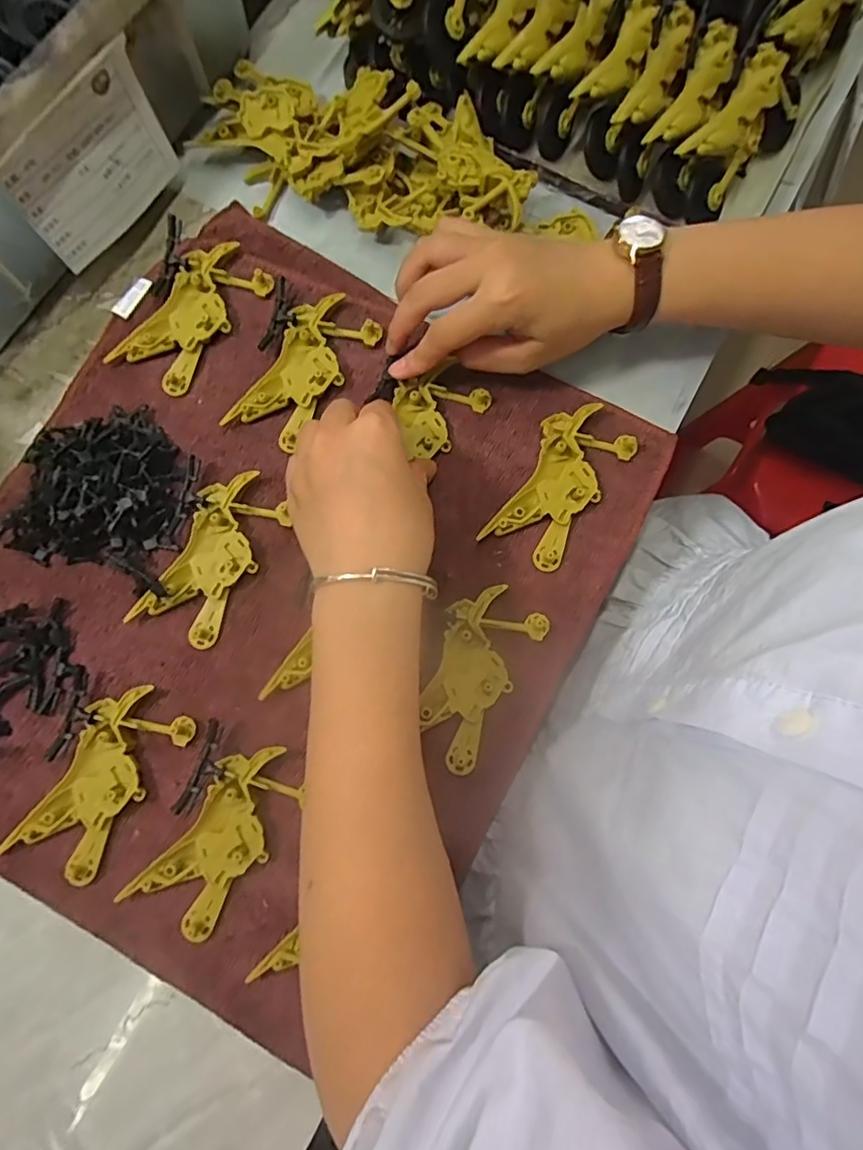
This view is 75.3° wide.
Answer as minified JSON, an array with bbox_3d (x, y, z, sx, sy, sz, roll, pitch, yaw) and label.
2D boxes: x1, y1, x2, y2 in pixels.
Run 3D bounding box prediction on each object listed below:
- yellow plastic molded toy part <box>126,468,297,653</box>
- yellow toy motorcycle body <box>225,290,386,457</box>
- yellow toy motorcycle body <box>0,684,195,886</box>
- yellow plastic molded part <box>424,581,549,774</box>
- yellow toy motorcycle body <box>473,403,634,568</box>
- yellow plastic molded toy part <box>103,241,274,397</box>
[{"bbox_3d":[-0.124,-0.011,0.320,0.048,0.009,0.098,25,80,3],"label":"yellow plastic molded toy part"},{"bbox_3d":[-0.078,-0.125,0.342,0.046,0.009,0.099,33,81,5],"label":"yellow toy motorcycle body"},{"bbox_3d":[-0.173,0.107,0.297,0.049,0.009,0.095,32,81,4],"label":"yellow toy motorcycle body"},{"bbox_3d":[0.022,0.054,0.310,0.050,0.006,0.096,30,81,4],"label":"yellow plastic molded part"},{"bbox_3d":[0.075,-0.053,0.330,0.050,0.008,0.101,35,81,5],"label":"yellow toy motorcycle body"},{"bbox_3d":[-0.149,-0.162,0.349,0.048,0.009,0.100,36,81,5],"label":"yellow plastic molded toy part"}]

